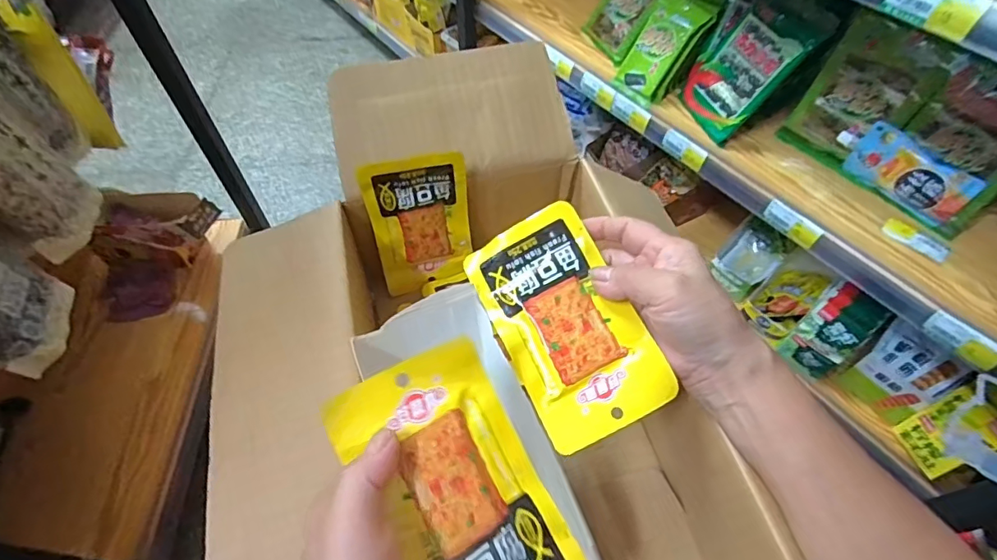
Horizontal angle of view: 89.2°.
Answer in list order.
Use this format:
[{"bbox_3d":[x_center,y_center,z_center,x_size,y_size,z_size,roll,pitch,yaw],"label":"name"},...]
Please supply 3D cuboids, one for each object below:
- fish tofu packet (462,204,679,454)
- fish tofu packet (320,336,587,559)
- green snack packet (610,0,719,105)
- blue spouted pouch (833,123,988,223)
[{"bbox_3d":[0.044,0.028,0.341,0.087,0.006,0.150,-27,75,-1],"label":"fish tofu packet"},{"bbox_3d":[-0.019,0.113,0.265,0.086,0.006,0.150,-24,83,-29],"label":"fish tofu packet"},{"bbox_3d":[0.272,-0.383,0.832,0.047,0.171,0.092,1,40,-51],"label":"green snack packet"},{"bbox_3d":[0.549,-0.148,0.695,0.028,0.085,0.168,-32,60,-21],"label":"blue spouted pouch"}]

